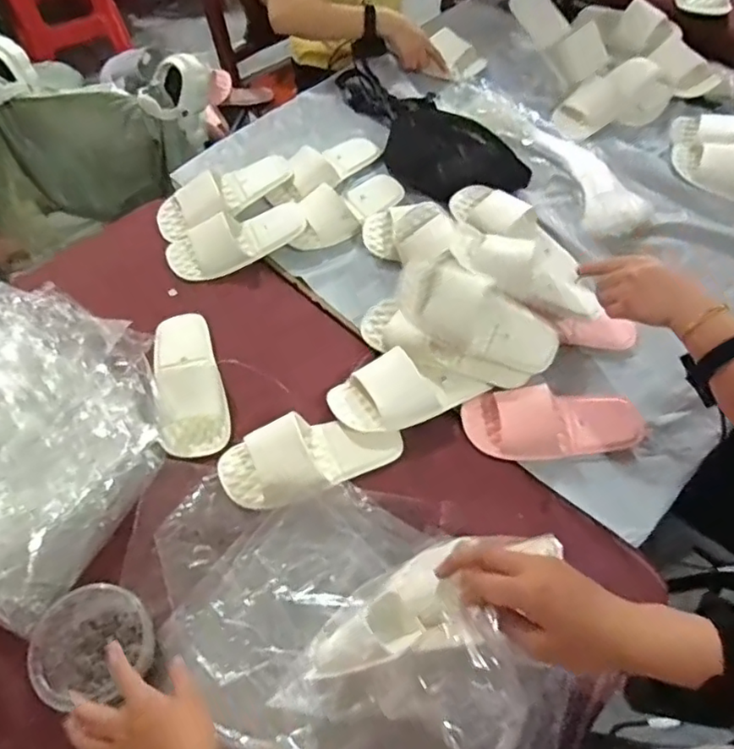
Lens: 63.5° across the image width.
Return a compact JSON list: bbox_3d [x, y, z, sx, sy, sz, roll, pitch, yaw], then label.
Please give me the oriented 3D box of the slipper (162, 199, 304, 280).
[{"bbox_3d":[-0.210,-0.218,0.961,0.226,0.059,0.084,-19,60,-12],"label":"slipper"}]

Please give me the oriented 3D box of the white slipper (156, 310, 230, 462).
[{"bbox_3d":[-0.248,0.004,0.822,0.089,0.039,0.226,-13,59,-9],"label":"white slipper"}]

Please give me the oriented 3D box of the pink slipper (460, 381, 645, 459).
[{"bbox_3d":[0.254,0.061,0.810,0.237,0.051,0.096,-4,58,-3],"label":"pink slipper"}]

